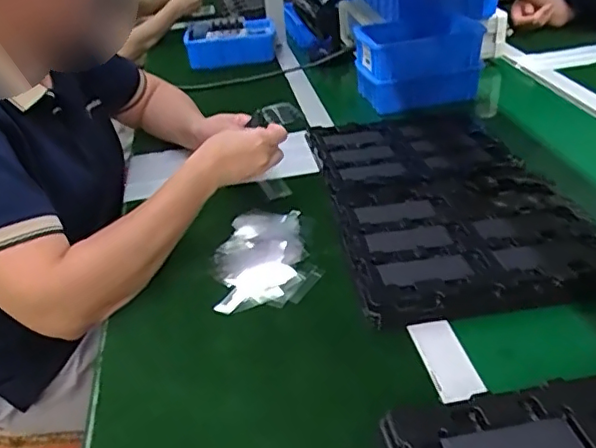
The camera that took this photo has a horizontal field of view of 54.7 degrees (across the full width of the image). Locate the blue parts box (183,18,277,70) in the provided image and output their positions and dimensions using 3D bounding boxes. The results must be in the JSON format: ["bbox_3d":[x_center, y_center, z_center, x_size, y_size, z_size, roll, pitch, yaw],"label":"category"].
[{"bbox_3d":[-0.161,-0.443,1.372,0.212,0.066,0.158,-9,34,-6],"label":"blue parts box"}]

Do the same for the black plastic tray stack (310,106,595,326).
[{"bbox_3d":[0.181,-0.053,0.752,0.270,0.029,0.478,-7,34,-3],"label":"black plastic tray stack"}]

